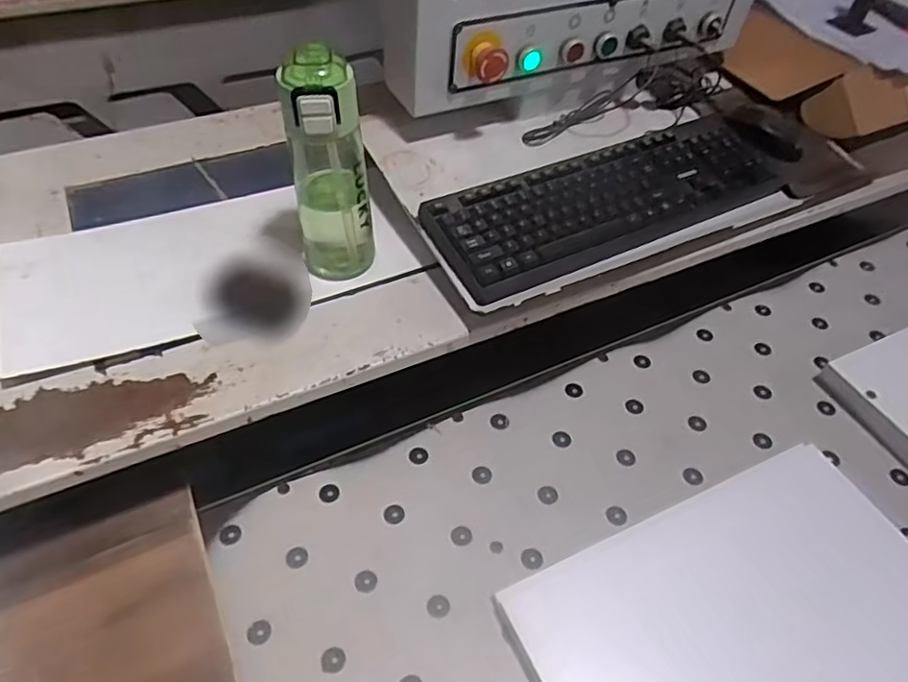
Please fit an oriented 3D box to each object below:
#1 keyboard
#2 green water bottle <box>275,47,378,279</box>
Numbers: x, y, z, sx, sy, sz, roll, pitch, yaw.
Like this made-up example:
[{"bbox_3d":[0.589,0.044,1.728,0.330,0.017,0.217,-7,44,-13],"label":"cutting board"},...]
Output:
[{"bbox_3d":[0.177,-0.169,0.716,0.428,0.020,0.130,-23,56,-21],"label":"keyboard"},{"bbox_3d":[-0.117,-0.155,0.611,0.074,0.224,0.062,0,50,-4],"label":"green water bottle"}]

